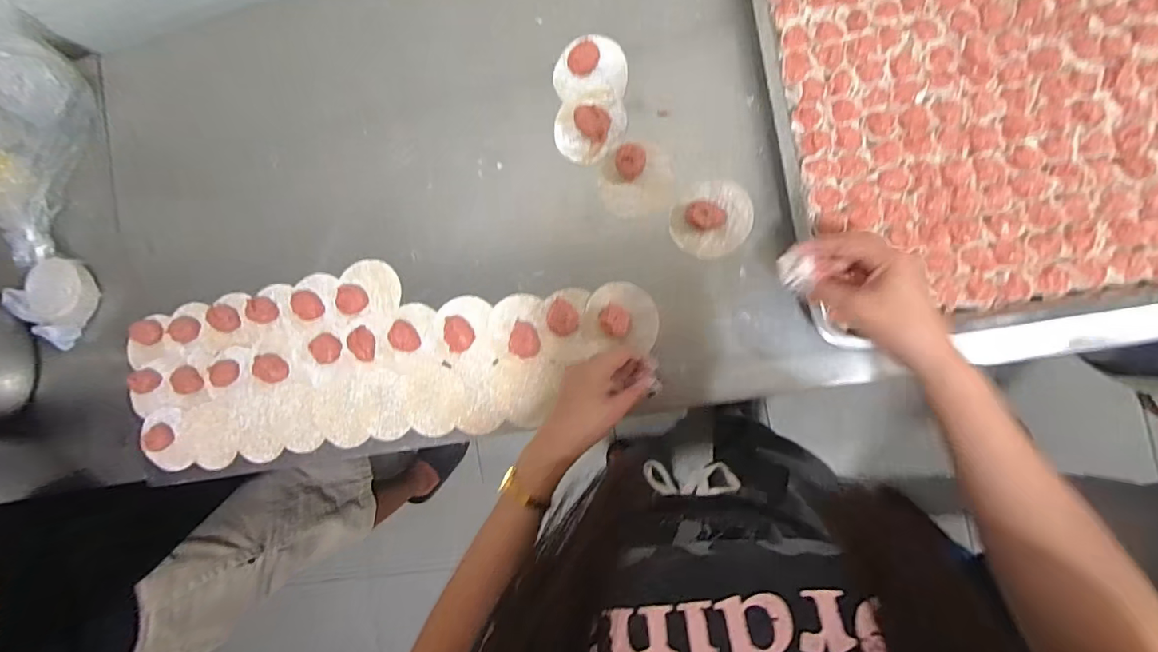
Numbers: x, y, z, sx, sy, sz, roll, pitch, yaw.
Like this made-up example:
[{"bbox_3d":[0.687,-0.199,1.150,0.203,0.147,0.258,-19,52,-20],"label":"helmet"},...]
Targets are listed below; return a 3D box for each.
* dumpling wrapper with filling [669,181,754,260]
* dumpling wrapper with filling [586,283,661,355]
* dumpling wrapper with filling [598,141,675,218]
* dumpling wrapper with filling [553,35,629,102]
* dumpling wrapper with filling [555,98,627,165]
[{"bbox_3d":[0.142,-0.115,0.533,0.083,0.023,0.079,0,88,10],"label":"dumpling wrapper with filling"},{"bbox_3d":[0.045,-0.010,0.549,0.081,0.024,0.074,-1,88,10],"label":"dumpling wrapper with filling"},{"bbox_3d":[0.062,-0.164,0.550,0.080,0.023,0.079,-3,88,10],"label":"dumpling wrapper with filling"},{"bbox_3d":[0.013,-0.293,0.568,0.083,0.009,0.071,3,89,10],"label":"dumpling wrapper with filling"},{"bbox_3d":[0.010,-0.221,0.561,0.080,0.019,0.072,4,89,10],"label":"dumpling wrapper with filling"}]

